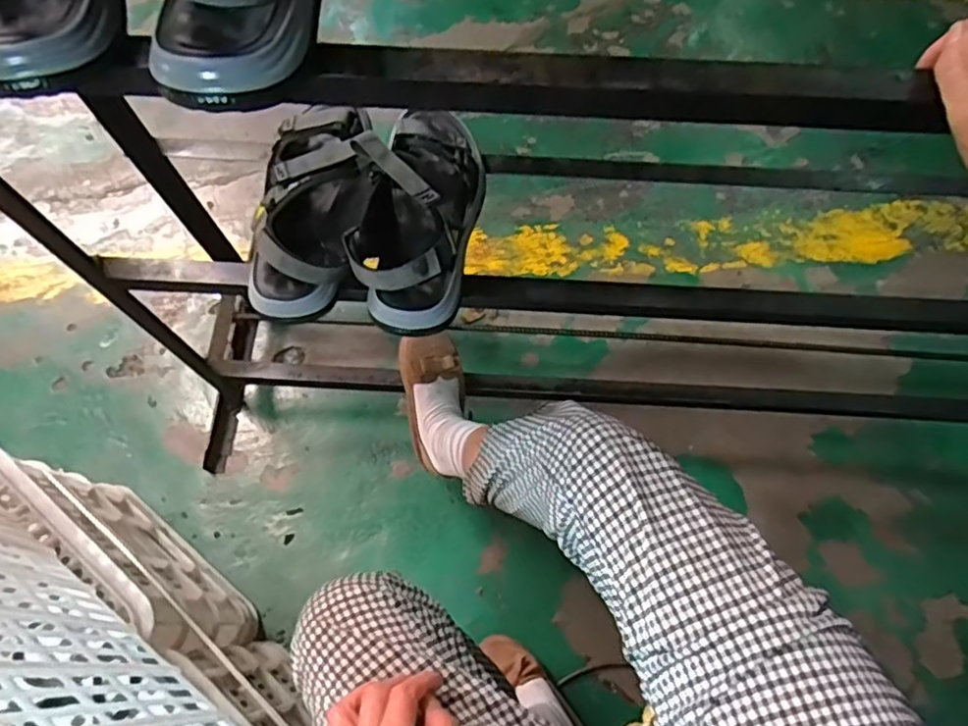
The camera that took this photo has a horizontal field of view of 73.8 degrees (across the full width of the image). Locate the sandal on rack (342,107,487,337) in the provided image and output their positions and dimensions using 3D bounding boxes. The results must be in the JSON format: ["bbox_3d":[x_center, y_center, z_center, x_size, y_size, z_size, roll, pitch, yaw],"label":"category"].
[{"bbox_3d":[-0.069,-0.154,0.653,0.116,0.084,0.229,9,69,5],"label":"sandal on rack"}]

